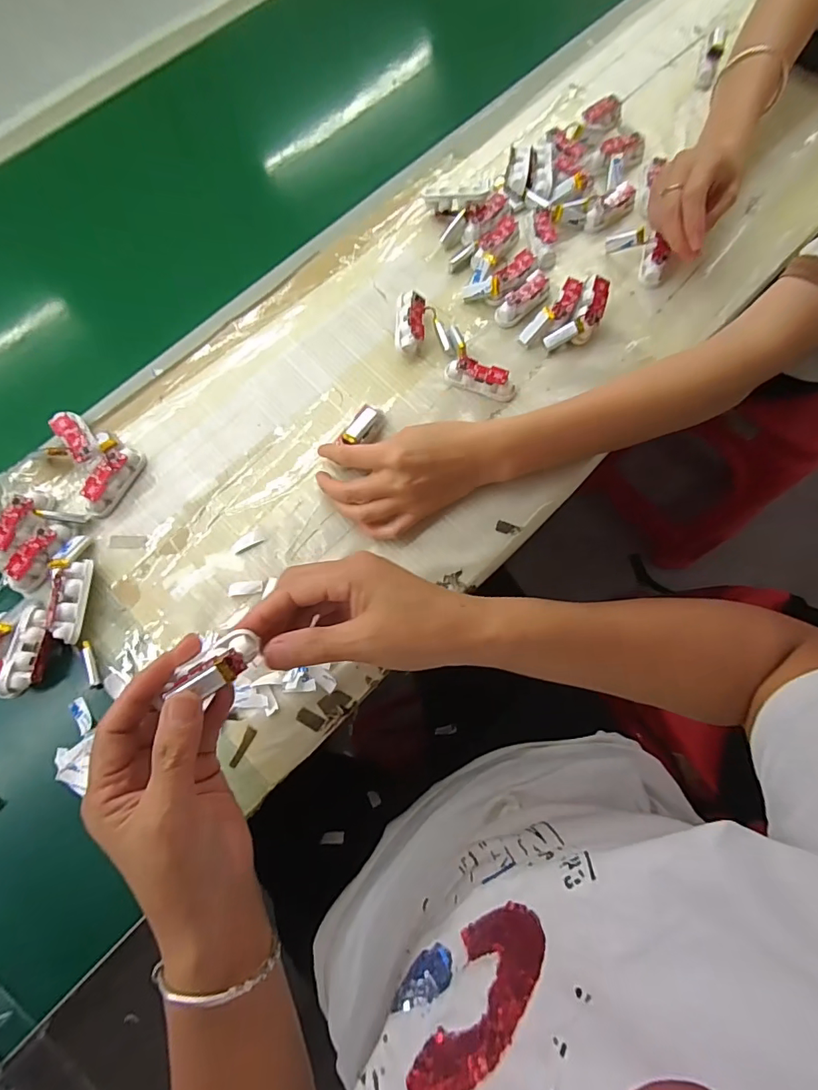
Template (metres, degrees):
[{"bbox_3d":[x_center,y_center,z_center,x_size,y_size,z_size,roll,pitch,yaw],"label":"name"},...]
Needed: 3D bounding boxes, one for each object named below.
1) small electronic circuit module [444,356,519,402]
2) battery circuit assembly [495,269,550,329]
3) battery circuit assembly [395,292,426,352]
[{"bbox_3d":[0.062,-0.144,0.412,0.063,0.021,0.020,20,76,6],"label":"small electronic circuit module"},{"bbox_3d":[0.105,-0.225,0.432,0.062,0.018,0.023,-42,78,-10],"label":"battery circuit assembly"},{"bbox_3d":[0.001,-0.197,0.424,0.026,0.025,0.054,1,74,1],"label":"battery circuit assembly"}]

